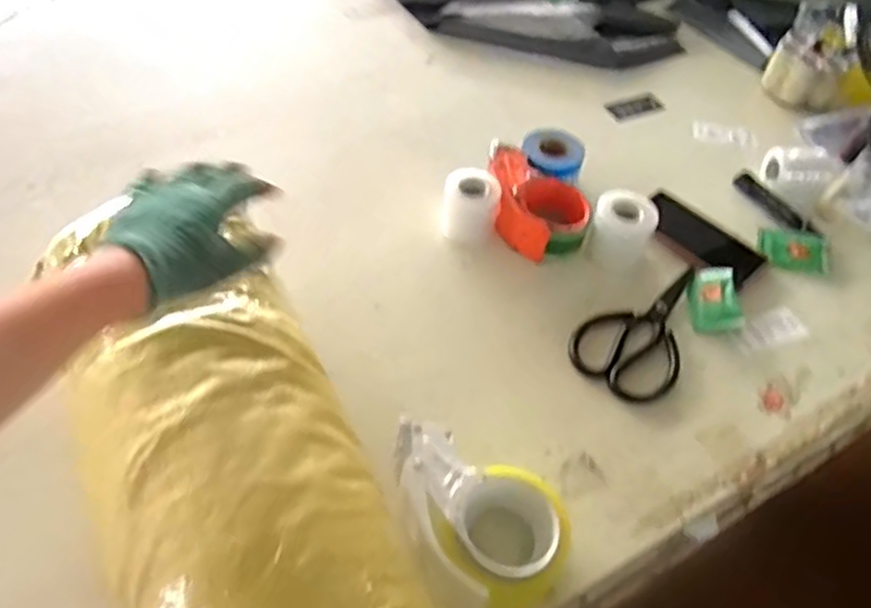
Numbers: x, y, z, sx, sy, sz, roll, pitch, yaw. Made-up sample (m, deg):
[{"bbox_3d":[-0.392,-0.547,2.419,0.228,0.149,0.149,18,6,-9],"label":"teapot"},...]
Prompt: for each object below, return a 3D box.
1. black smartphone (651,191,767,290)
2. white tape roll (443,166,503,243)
[{"bbox_3d":[0.314,-0.080,0.845,0.080,0.004,0.153,-31,59,-28],"label":"black smartphone"},{"bbox_3d":[0.041,-0.111,0.811,0.065,0.063,0.059,7,49,0],"label":"white tape roll"}]

